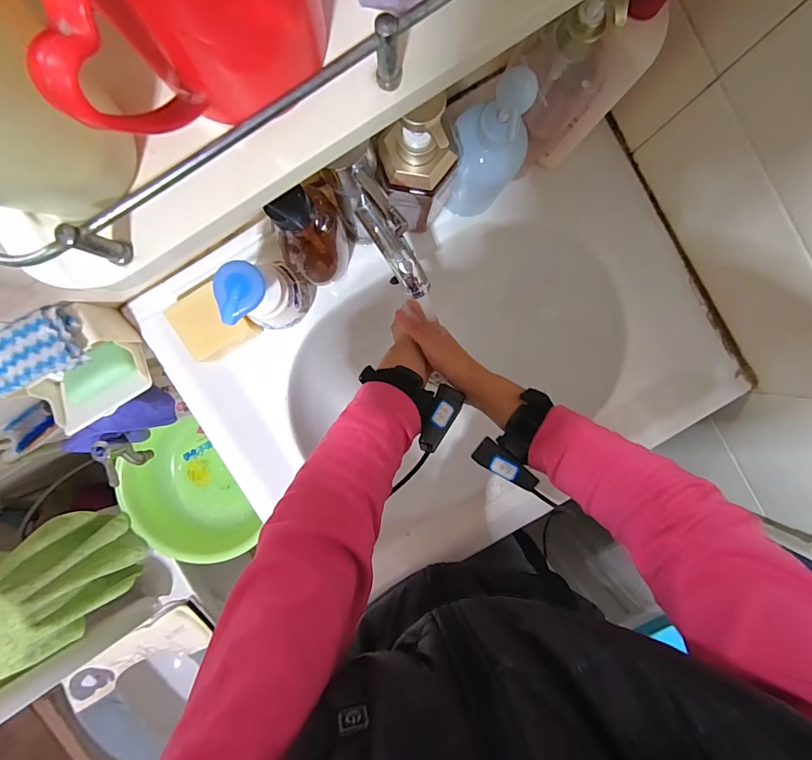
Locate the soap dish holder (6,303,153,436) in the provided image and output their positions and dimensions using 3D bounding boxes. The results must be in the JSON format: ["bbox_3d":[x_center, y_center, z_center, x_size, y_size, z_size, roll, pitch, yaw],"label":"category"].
[{"bbox_3d":[-0.360,-0.007,0.457,0.117,0.065,0.103,-27,94,1],"label":"soap dish holder"}]

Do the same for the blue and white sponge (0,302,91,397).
[{"bbox_3d":[-0.363,-0.025,0.403,0.094,0.034,0.058,-33,93,1],"label":"blue and white sponge"}]

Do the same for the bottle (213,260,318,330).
[{"bbox_3d":[-0.144,-0.086,0.435,0.062,0.151,0.067,7,94,-1],"label":"bottle"}]

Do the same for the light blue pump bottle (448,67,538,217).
[{"bbox_3d":[0.083,-0.217,0.407,0.068,0.195,0.048,5,94,-1],"label":"light blue pump bottle"}]

